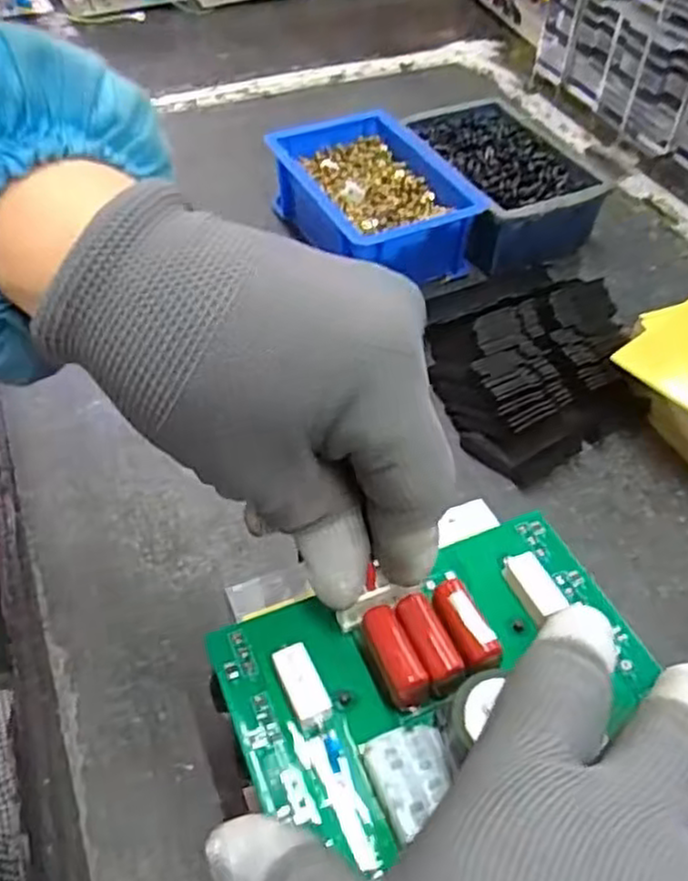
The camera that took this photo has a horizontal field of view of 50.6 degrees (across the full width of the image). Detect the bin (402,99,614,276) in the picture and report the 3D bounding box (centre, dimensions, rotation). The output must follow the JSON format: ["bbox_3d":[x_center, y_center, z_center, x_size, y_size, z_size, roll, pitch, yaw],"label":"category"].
[{"bbox_3d":[0.110,-0.183,0.523,0.104,0.052,0.145,-11,50,-13],"label":"bin"}]

